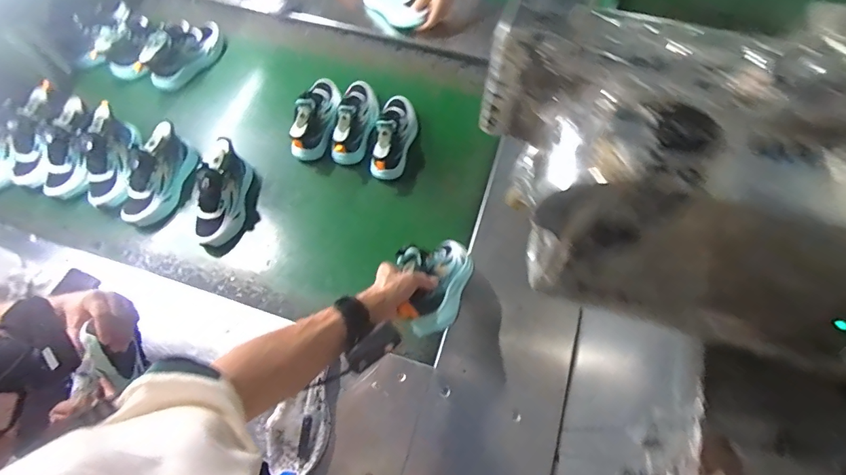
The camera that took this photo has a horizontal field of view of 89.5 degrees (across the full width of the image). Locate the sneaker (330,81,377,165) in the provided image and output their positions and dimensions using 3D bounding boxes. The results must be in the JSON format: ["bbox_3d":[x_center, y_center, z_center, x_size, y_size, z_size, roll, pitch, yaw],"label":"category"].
[{"bbox_3d":[-0.157,-0.281,0.986,0.079,0.101,0.226,8,67,4],"label":"sneaker"}]

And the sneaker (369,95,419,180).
[{"bbox_3d":[-0.065,-0.244,0.964,0.085,0.095,0.233,14,68,7],"label":"sneaker"}]

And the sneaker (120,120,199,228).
[{"bbox_3d":[-0.573,-0.133,0.918,0.087,0.084,0.219,20,85,9],"label":"sneaker"}]

